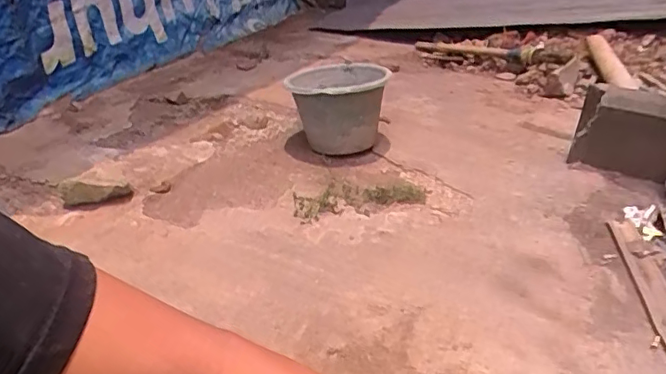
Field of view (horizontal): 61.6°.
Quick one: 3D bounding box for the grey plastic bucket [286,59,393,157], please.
[{"bbox_3d":[0.006,-0.207,1.499,0.224,0.226,0.215,0,30,0],"label":"grey plastic bucket"}]

